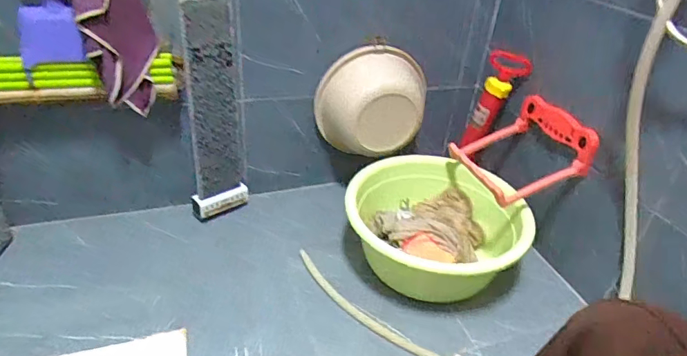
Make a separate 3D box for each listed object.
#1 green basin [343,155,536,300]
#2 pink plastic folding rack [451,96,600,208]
[{"bbox_3d":[0.207,0.126,1.023,0.368,0.182,0.376,3,34,-2],"label":"green basin"},{"bbox_3d":[0.381,-0.070,0.987,0.214,0.130,0.216,-8,36,-18],"label":"pink plastic folding rack"}]

